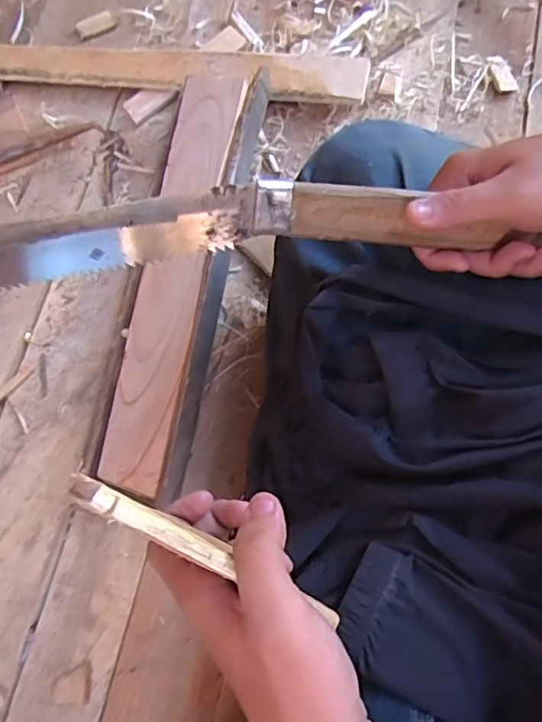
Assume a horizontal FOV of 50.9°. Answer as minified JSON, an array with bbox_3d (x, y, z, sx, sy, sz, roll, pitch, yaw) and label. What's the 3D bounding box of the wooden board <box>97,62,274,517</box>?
[{"bbox_3d":[-0.073,-0.086,0.490,0.077,0.033,0.389,9,73,3],"label":"wooden board"}]

